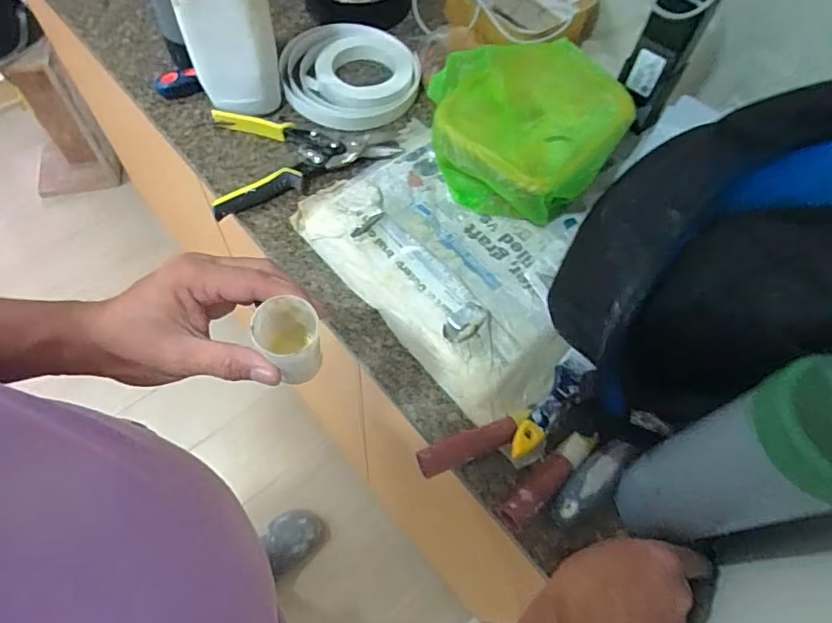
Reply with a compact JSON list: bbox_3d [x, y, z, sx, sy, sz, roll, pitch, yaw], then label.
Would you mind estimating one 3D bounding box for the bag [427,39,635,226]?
[{"bbox_3d":[0.128,-0.206,0.612,0.210,0.077,0.213,5,61,-1],"label":"bag"}]

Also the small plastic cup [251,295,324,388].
[{"bbox_3d":[-0.080,0.019,0.346,0.038,0.056,0.033,-36,69,-20],"label":"small plastic cup"}]

